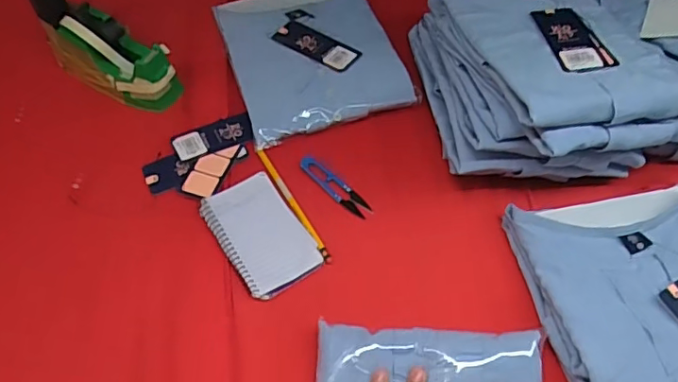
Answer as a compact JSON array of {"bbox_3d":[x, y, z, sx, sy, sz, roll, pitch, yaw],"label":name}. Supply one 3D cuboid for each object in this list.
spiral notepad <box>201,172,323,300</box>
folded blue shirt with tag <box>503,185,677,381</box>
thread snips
[{"bbox_3d":[-0.086,0.044,0.593,0.085,0.010,0.138,-29,61,-18],"label":"spiral notepad"},{"bbox_3d":[0.307,0.113,0.535,0.206,0.046,0.244,-10,57,-6],"label":"folded blue shirt with tag"},{"bbox_3d":[-0.005,-0.005,0.633,0.105,0.009,0.025,39,65,23],"label":"thread snips"}]

